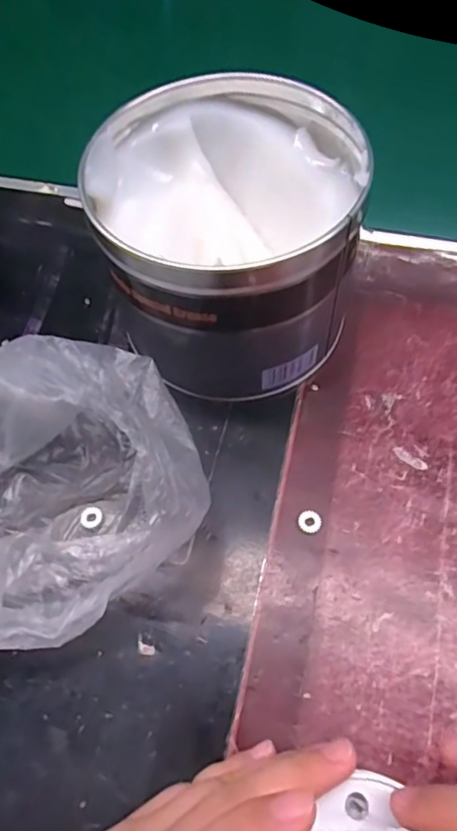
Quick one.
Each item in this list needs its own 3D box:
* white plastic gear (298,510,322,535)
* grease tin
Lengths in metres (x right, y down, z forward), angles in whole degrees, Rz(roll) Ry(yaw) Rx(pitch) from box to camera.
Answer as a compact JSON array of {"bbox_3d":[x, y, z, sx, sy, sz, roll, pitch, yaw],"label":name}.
[{"bbox_3d":[0.039,0.050,0.261,0.011,0.004,0.011,-1,62,2],"label":"white plastic gear"},{"bbox_3d":[0.003,-0.092,0.286,0.123,0.097,0.131,-1,62,2],"label":"grease tin"}]

